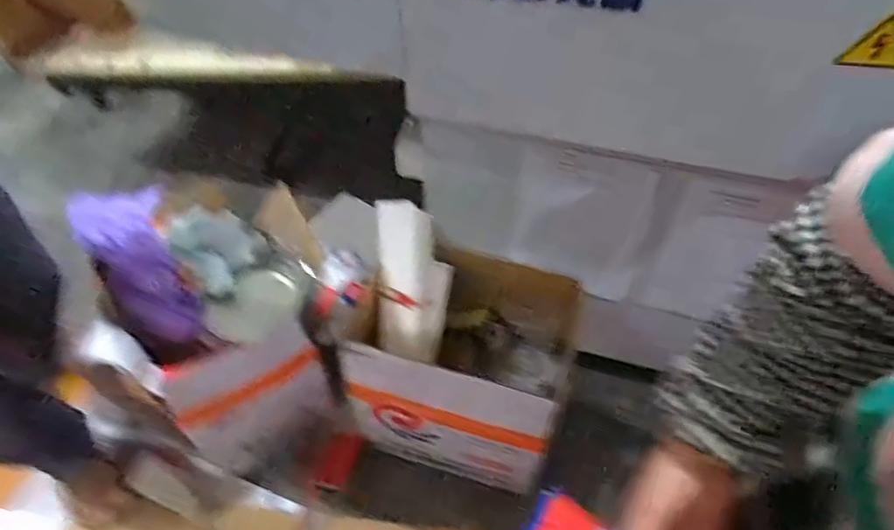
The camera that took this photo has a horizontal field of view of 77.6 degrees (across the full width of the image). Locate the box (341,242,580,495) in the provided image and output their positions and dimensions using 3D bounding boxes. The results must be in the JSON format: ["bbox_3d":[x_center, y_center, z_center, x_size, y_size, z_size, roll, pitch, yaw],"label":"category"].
[{"bbox_3d":[0.036,0.192,1.046,0.339,0.361,0.269,14,51,13],"label":"box"}]

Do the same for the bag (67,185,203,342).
[{"bbox_3d":[-0.534,-0.028,0.965,0.139,0.118,0.344,-31,77,-23],"label":"bag"}]

